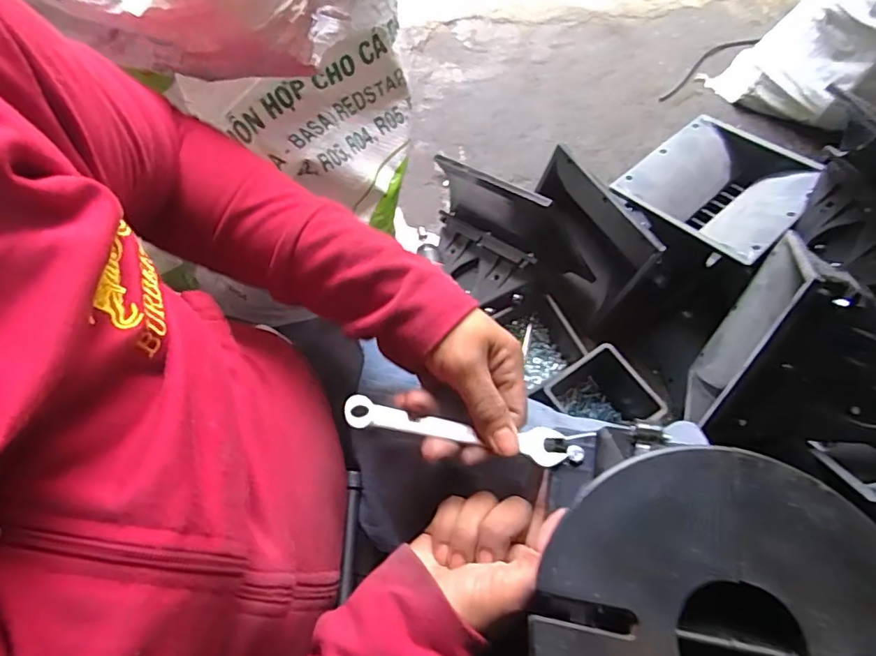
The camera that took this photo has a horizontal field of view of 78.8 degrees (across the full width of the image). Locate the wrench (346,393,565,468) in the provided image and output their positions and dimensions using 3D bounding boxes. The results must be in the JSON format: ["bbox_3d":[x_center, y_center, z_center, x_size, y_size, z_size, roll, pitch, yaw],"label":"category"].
[{"bbox_3d":[0.009,0.063,0.331,0.137,0.006,0.022,10,66,6],"label":"wrench"}]

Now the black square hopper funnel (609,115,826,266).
[{"bbox_3d":[0.438,-0.220,0.837,0.257,0.088,0.226,-40,73,-17],"label":"black square hopper funnel"}]

